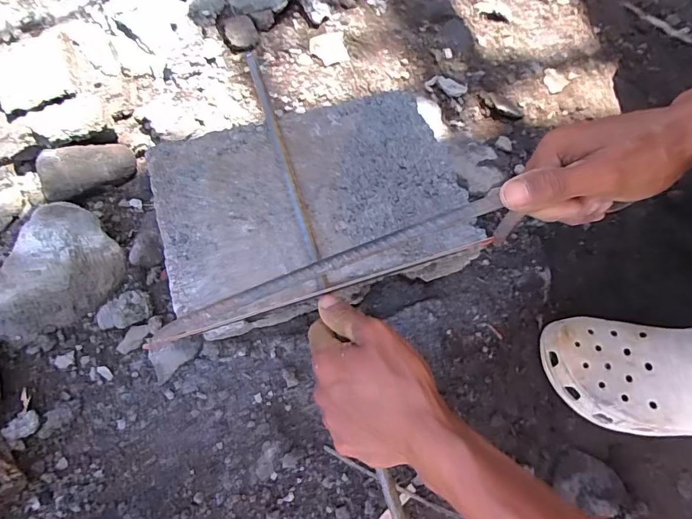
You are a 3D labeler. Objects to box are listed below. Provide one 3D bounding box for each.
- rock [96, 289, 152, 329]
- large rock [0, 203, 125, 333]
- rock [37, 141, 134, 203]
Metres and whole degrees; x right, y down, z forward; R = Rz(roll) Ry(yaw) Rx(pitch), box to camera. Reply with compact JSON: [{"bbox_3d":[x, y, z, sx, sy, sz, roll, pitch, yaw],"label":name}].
[{"bbox_3d":[-0.241,0.057,0.486,0.058,0.022,0.033,-19,71,-3],"label":"rock"},{"bbox_3d":[-0.305,0.012,0.481,0.096,0.063,0.150,18,70,7],"label":"large rock"},{"bbox_3d":[-0.313,-0.113,0.544,0.103,0.042,0.054,-28,107,-18],"label":"rock"}]

